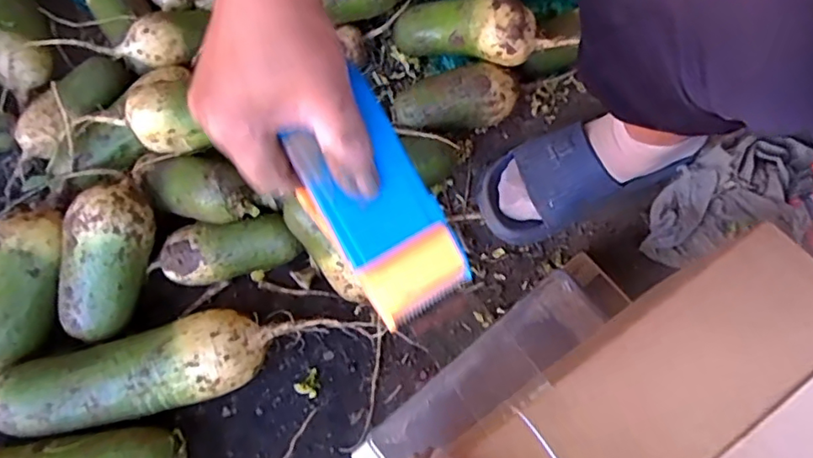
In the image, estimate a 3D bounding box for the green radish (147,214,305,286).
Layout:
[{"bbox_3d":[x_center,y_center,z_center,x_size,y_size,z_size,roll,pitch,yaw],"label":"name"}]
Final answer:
[{"bbox_3d":[-0.190,0.022,0.590,0.138,0.069,0.060,-15,71,-6],"label":"green radish"}]

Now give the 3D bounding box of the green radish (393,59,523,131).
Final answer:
[{"bbox_3d":[0.056,-0.147,0.656,0.141,0.062,0.068,-20,72,-8],"label":"green radish"}]

